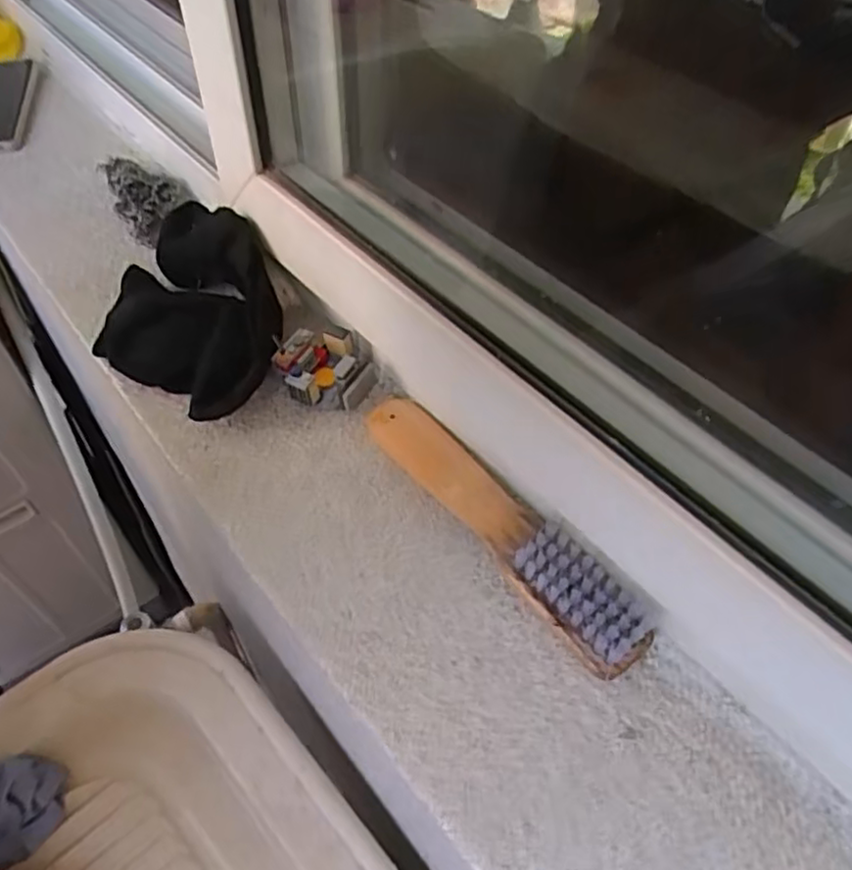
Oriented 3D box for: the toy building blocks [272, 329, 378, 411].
[{"bbox_3d":[-0.066,-0.042,0.446,0.049,0.037,0.052,-37,61,-27],"label":"toy building blocks"}]

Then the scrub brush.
[{"bbox_3d":[0.037,0.044,0.378,0.033,0.033,0.203,-32,58,-24],"label":"scrub brush"}]

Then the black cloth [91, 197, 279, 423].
[{"bbox_3d":[-0.163,-0.089,0.462,0.114,0.055,0.176,-21,54,-17],"label":"black cloth"}]

